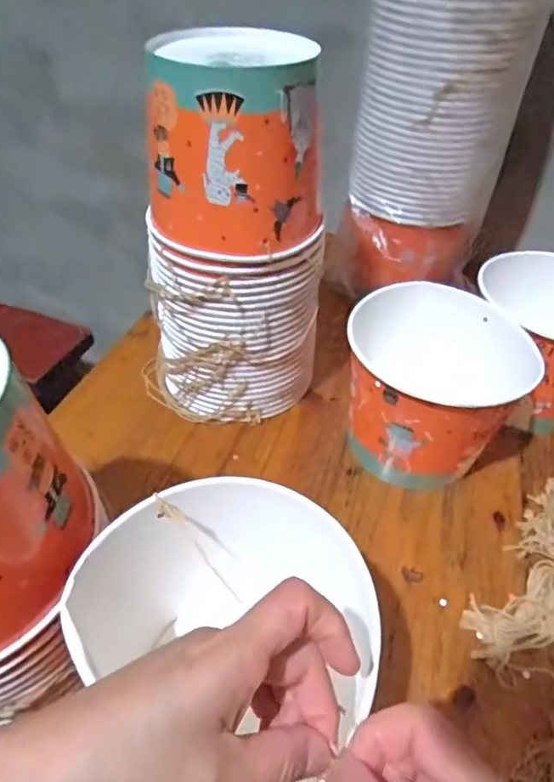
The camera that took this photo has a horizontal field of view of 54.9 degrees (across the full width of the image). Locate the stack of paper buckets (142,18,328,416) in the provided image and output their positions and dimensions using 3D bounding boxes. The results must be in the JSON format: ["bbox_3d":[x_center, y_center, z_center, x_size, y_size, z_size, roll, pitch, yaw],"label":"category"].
[{"bbox_3d":[-0.040,-0.124,0.495,0.148,0.328,0.133,-22,50,-26],"label":"stack of paper buckets"}]

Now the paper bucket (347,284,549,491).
[{"bbox_3d":[0.143,-0.003,0.509,0.149,0.139,0.158,3,43,-2],"label":"paper bucket"}]

